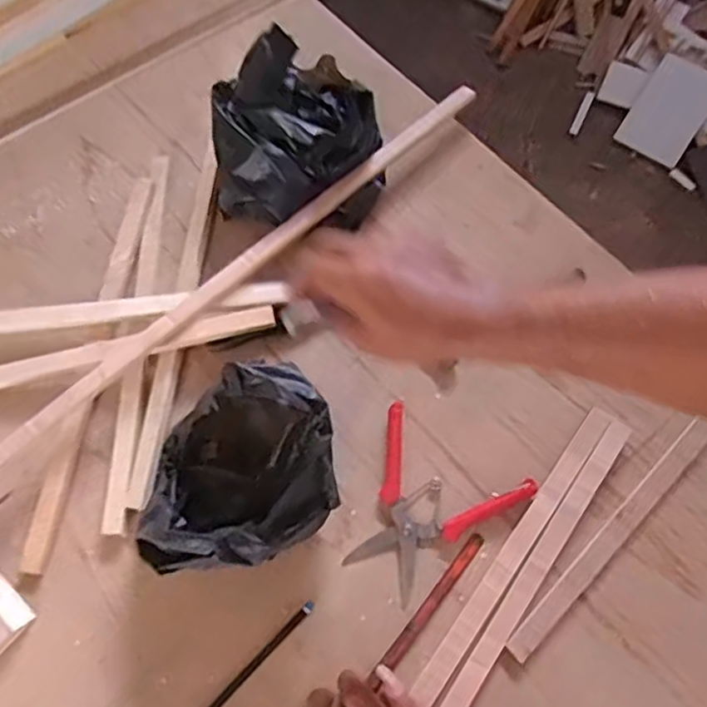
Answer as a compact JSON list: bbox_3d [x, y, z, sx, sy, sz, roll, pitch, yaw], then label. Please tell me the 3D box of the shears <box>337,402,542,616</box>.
[{"bbox_3d":[0.066,0.149,0.621,0.153,0.021,0.154,32,72,12],"label":"shears"}]

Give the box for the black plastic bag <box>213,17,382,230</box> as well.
[{"bbox_3d":[-0.067,-0.245,0.725,0.171,0.120,0.196,-4,69,-1],"label":"black plastic bag"}]

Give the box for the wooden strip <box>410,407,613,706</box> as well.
[{"bbox_3d":[0.062,0.295,0.561,0.023,0.017,0.612,35,75,13],"label":"wooden strip"}]

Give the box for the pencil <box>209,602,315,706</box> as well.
[{"bbox_3d":[-0.099,0.293,0.590,0.009,0.010,0.171,43,75,16],"label":"pencil"}]

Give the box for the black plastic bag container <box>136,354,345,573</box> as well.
[{"bbox_3d":[-0.107,0.106,0.579,0.180,0.130,0.167,-12,69,-4],"label":"black plastic bag container"}]

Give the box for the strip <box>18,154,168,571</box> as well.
[{"bbox_3d":[-0.271,0.002,0.681,0.034,0.021,0.436,8,69,4],"label":"strip"}]

